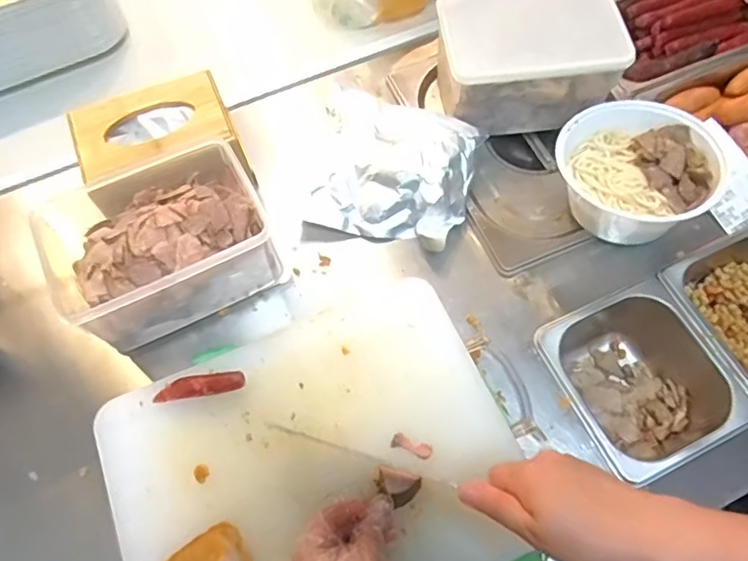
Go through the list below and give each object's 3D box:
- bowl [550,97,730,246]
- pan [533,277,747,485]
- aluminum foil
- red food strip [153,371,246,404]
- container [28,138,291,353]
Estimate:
[{"bbox_3d":[0.283,-0.119,0.618,0.164,0.087,0.144,15,67,8],"label":"bowl"},{"bbox_3d":[0.273,0.114,0.606,0.162,0.100,0.172,-24,67,-10],"label":"pan"},{"bbox_3d":[0.019,-0.140,0.642,0.190,0.058,0.177,14,66,7],"label":"aluminum foil"},{"bbox_3d":[-0.166,0.101,0.526,0.084,0.021,0.018,-7,65,-2],"label":"red food strip"},{"bbox_3d":[-0.219,-0.038,0.569,0.213,0.103,0.161,-26,67,-10],"label":"container"}]

